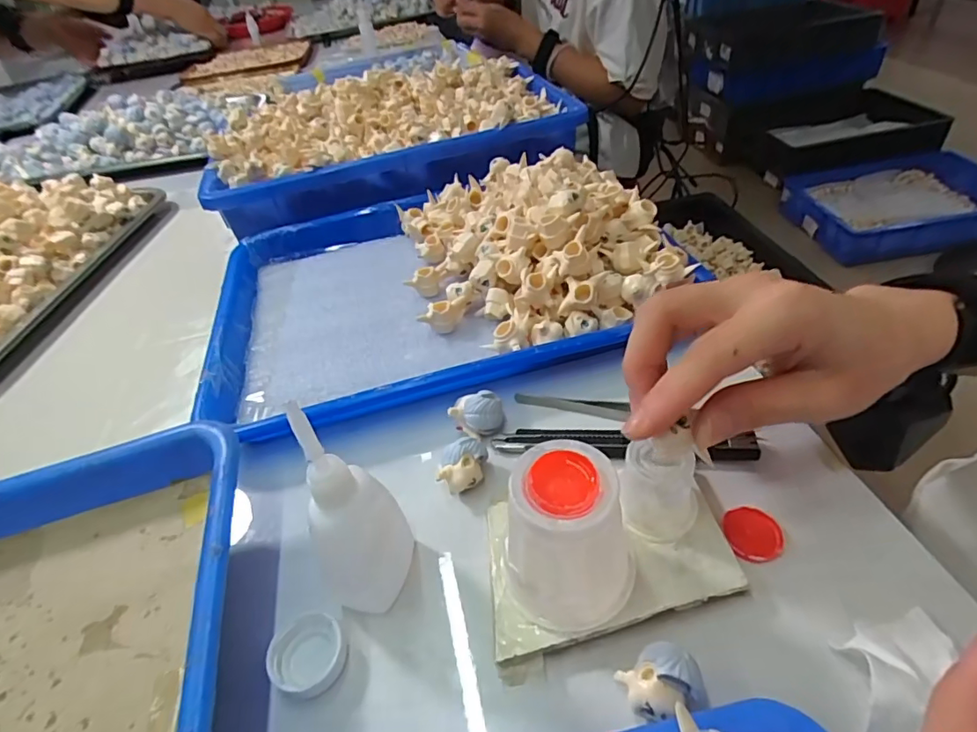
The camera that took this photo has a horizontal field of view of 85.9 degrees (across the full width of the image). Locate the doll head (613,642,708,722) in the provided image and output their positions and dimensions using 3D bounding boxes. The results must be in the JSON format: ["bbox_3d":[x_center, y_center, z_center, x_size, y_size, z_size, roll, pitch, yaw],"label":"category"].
[{"bbox_3d":[0.062,0.114,0.190,0.026,0.022,0.022,-8,43,0],"label":"doll head"}]

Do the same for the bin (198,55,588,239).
[{"bbox_3d":[-0.107,-0.245,0.562,0.363,0.074,0.242,-18,44,-10],"label":"bin"}]

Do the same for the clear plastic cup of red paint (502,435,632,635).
[{"bbox_3d":[0.032,0.070,0.208,0.047,0.068,0.046,-5,43,4],"label":"clear plastic cup of red paint"}]

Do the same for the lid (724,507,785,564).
[{"bbox_3d":[0.120,0.075,0.237,0.025,0.004,0.025,-5,43,4],"label":"lid"}]

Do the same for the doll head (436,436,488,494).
[{"bbox_3d":[-0.013,0.052,0.271,0.022,0.022,0.022,2,44,12],"label":"doll head"}]

